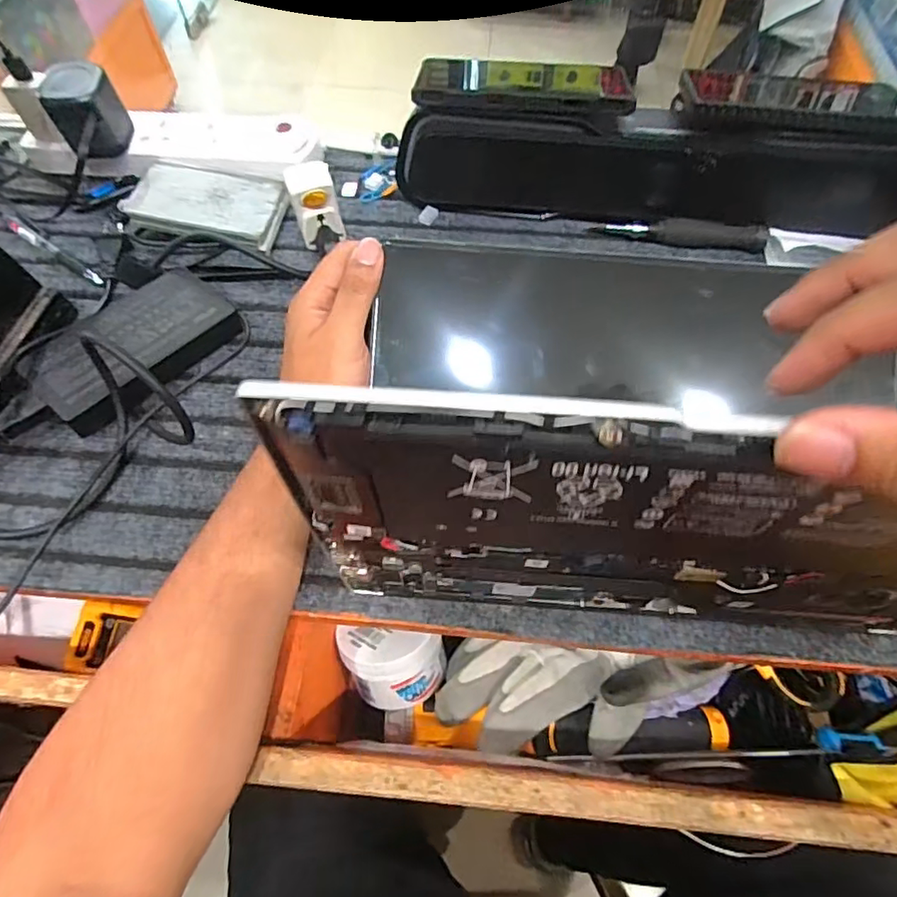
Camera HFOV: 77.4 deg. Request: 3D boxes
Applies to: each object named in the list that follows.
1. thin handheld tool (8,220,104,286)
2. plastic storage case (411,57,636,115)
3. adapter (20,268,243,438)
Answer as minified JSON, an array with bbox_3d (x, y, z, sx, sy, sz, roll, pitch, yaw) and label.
[{"bbox_3d":[-0.331,-0.164,0.472,0.124,0.009,0.009,31,66,15],"label":"thin handheld tool"},{"bbox_3d":[0.057,-0.274,0.422,0.161,0.028,0.020,5,62,3],"label":"plastic storage case"},{"bbox_3d":[-0.226,-0.076,0.406,0.073,0.031,0.134,39,68,19],"label":"adapter"}]

